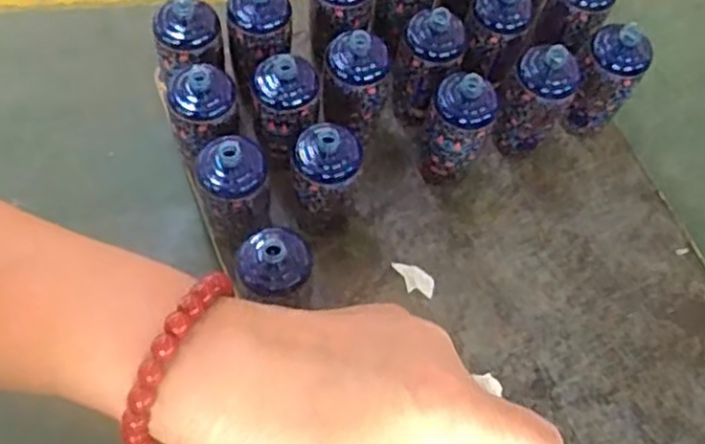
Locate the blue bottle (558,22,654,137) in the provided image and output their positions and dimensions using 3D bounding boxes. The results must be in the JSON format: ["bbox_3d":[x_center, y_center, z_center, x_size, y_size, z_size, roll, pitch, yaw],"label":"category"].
[{"bbox_3d":[0.331,-0.185,1.004,0.091,0.171,0.067,-3,65,-6],"label":"blue bottle"}]

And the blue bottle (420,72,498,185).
[{"bbox_3d":[0.131,-0.110,0.952,0.077,0.185,0.066,16,65,2],"label":"blue bottle"}]

